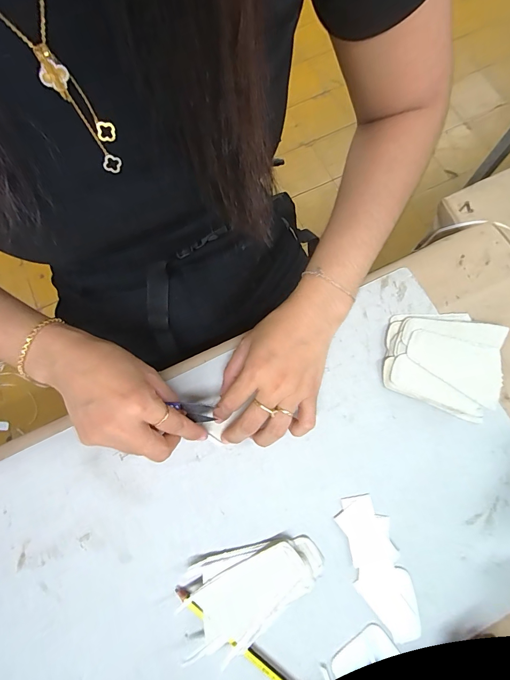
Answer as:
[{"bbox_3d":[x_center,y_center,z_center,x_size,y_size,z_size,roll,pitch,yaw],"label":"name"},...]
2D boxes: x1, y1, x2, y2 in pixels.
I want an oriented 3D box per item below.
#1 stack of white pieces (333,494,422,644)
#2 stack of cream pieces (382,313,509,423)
[{"bbox_3d":[0.104,0.192,0.285,0.042,0.008,0.109,-15,74,-2],"label":"stack of white pieces"},{"bbox_3d":[0.179,0.016,0.321,0.100,0.021,0.093,19,76,7],"label":"stack of cream pieces"}]

